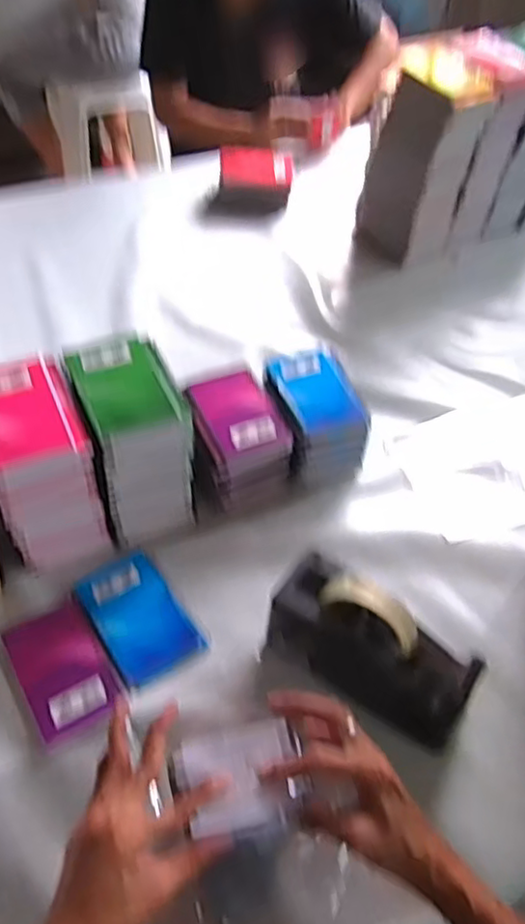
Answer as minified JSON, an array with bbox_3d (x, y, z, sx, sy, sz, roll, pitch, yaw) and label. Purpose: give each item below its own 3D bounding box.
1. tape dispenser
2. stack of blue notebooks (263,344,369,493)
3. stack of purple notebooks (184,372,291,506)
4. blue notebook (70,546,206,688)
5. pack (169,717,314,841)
[{"bbox_3d":[0.104,0.177,0.616,0.193,0.119,0.080,29,55,17],"label":"tape dispenser"},{"bbox_3d":[0.071,-0.059,0.821,0.105,0.086,0.148,-13,54,-15],"label":"stack of blue notebooks"},{"bbox_3d":[-0.032,-0.032,0.787,0.105,0.098,0.141,-16,54,-16],"label":"stack of purple notebooks"},{"bbox_3d":[-0.131,0.160,0.678,0.087,0.013,0.136,-26,58,-23],"label":"blue notebook"},{"bbox_3d":[-0.015,0.229,0.466,0.094,0.016,0.071,-11,53,-13],"label":"pack"}]

